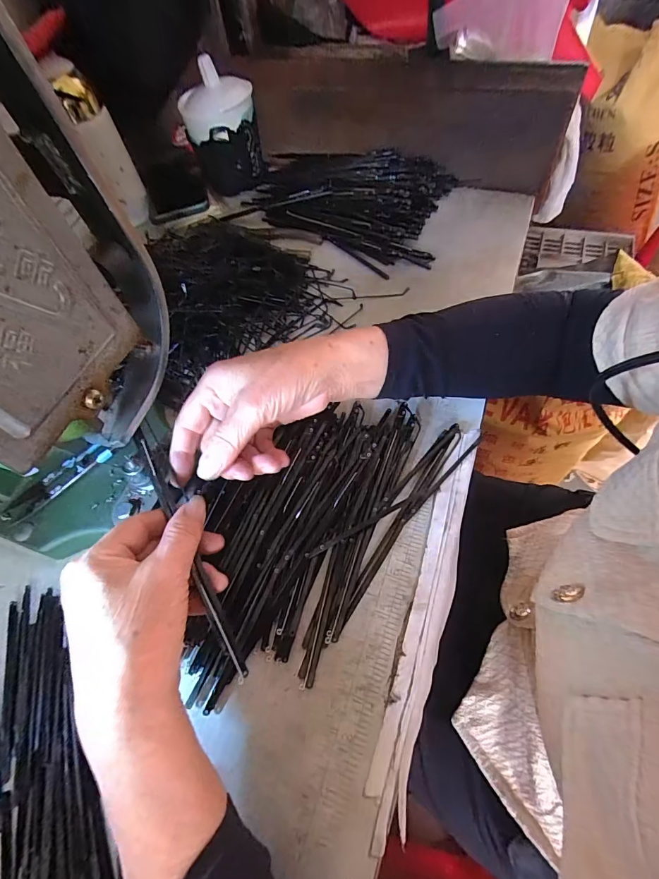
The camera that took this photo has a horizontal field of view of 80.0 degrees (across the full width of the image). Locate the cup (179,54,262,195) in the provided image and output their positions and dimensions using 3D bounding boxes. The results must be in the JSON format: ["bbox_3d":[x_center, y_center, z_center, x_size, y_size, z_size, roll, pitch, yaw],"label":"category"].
[{"bbox_3d":[-0.132,-0.388,0.490,0.071,0.114,0.070,-2,61,3],"label":"cup"}]

